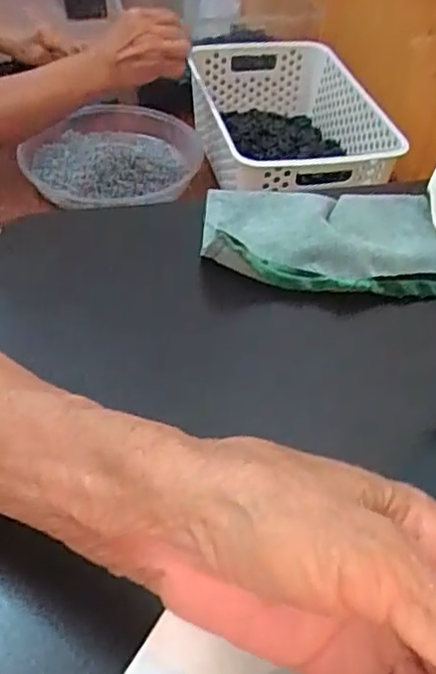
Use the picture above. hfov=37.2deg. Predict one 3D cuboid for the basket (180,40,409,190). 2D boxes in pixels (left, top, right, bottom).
[{"bbox_3d":[0.092,-0.274,0.860,0.214,0.110,0.322,-7,49,-12],"label":"basket"}]

